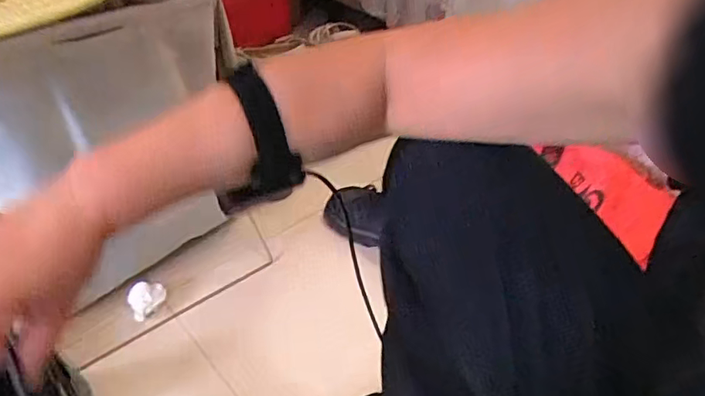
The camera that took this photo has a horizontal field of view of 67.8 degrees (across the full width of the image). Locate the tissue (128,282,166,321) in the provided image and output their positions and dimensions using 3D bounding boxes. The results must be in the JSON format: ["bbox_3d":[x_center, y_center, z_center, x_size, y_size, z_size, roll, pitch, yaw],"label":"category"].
[{"bbox_3d":[-0.310,0.150,0.794,0.053,0.021,0.058,-18,44,-25],"label":"tissue"}]

